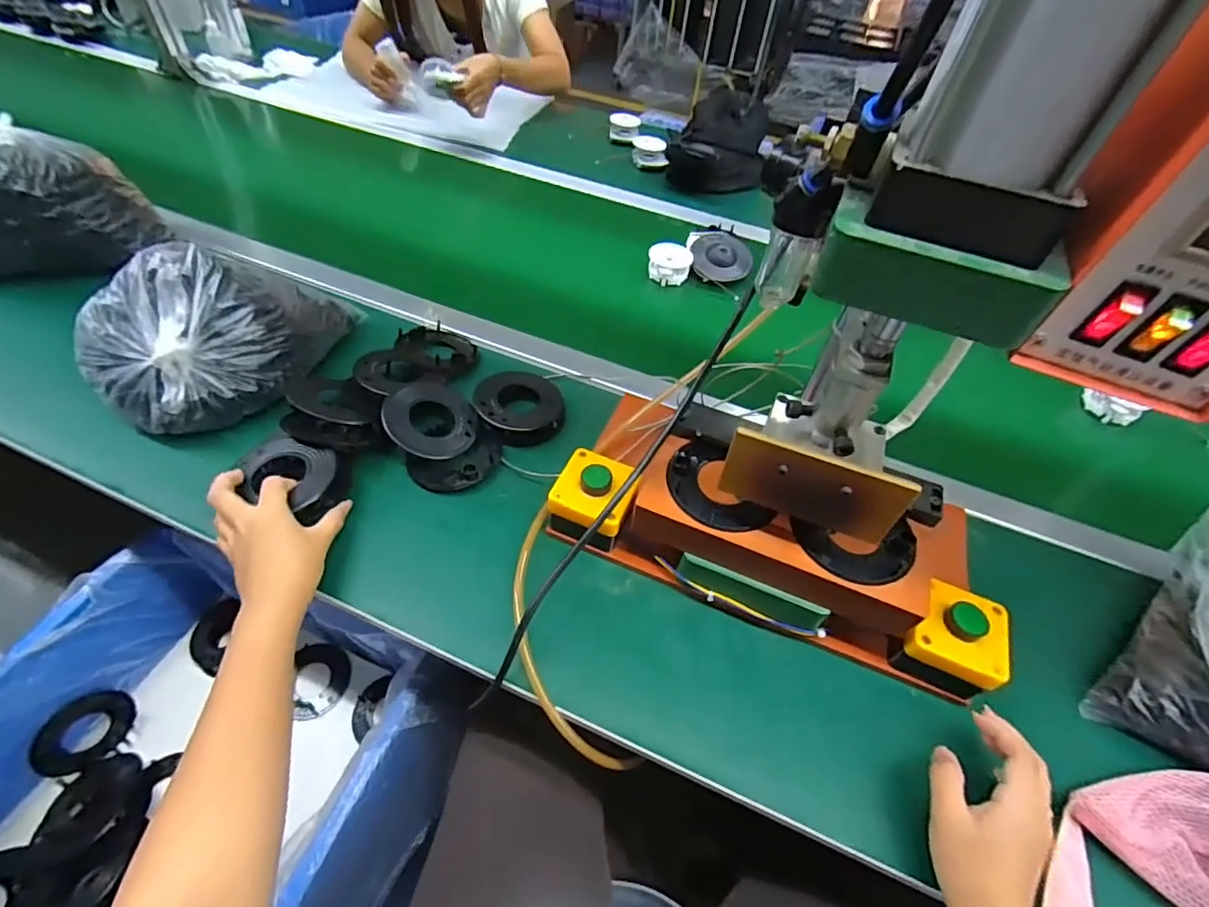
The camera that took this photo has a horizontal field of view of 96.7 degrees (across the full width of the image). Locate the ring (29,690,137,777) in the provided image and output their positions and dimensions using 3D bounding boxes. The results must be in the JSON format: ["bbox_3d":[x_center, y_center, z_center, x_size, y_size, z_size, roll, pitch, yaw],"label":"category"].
[{"bbox_3d":[-0.621,0.335,0.643,0.013,0.094,0.088,0,76,23],"label":"ring"}]

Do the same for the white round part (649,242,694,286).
[{"bbox_3d":[0.097,-0.285,0.801,0.067,0.036,0.063,34,56,20],"label":"white round part"}]

